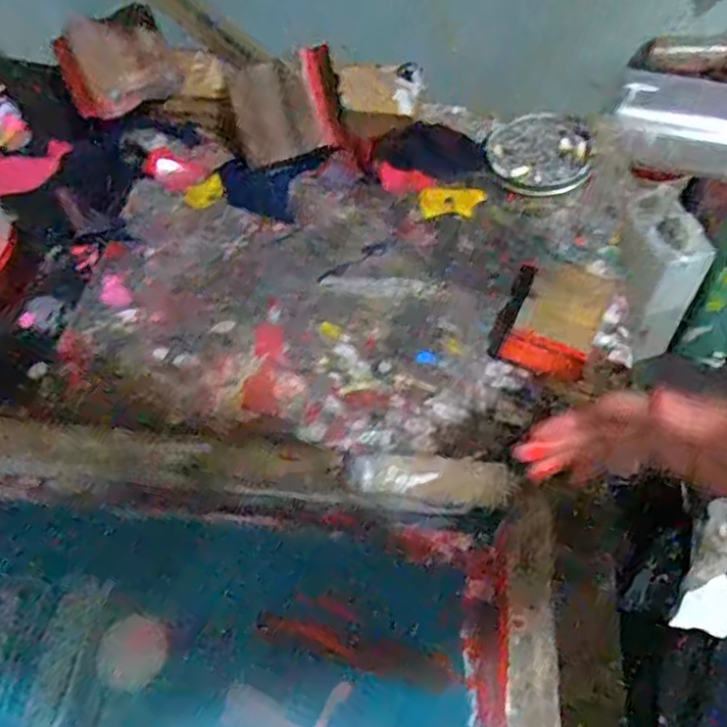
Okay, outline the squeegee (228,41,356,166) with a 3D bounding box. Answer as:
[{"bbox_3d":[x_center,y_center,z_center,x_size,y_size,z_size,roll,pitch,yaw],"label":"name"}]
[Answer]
[{"bbox_3d":[-0.069,-0.235,0.605,0.095,0.085,0.019,-14,17,-3],"label":"squeegee"}]

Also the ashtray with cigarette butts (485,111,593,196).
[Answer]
[{"bbox_3d":[0.165,-0.202,0.623,0.092,0.017,0.106,9,59,6],"label":"ashtray with cigarette butts"}]

